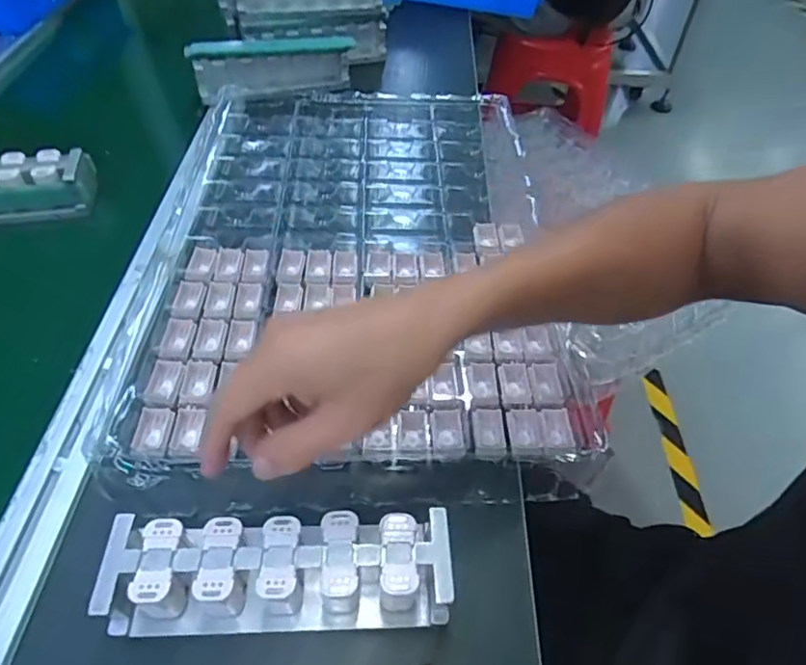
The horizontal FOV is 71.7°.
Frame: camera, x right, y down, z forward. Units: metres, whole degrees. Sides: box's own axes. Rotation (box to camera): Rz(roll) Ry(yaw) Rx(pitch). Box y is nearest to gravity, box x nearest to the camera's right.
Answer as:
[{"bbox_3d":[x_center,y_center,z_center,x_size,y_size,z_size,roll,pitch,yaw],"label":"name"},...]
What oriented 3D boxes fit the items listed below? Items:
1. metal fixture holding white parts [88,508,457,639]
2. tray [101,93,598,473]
[{"bbox_3d":[-0.068,0.135,0.321,0.188,0.043,0.060,-1,50,-2],"label":"metal fixture holding white parts"},{"bbox_3d":[-0.040,-0.097,0.534,0.346,0.031,0.517,0,50,-1],"label":"tray"}]

